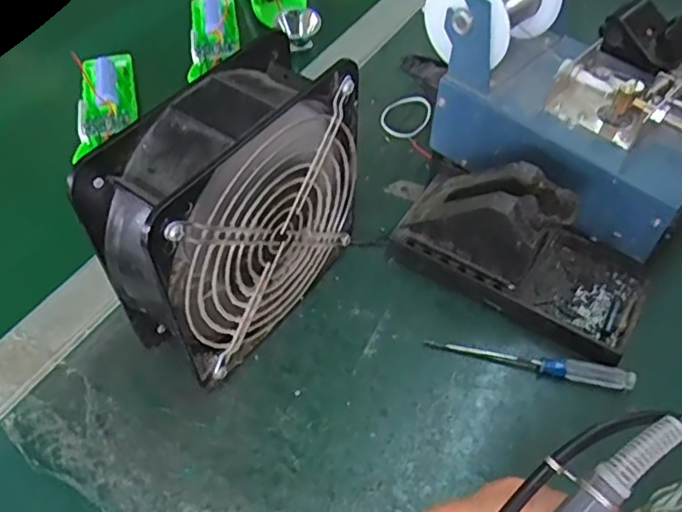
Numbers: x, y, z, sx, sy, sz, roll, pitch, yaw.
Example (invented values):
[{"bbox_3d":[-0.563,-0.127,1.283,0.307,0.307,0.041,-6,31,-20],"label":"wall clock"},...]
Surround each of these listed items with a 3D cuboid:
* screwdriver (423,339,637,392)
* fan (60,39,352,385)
[{"bbox_3d":[0.112,0.061,0.361,0.120,0.013,0.008,13,51,10],"label":"screwdriver"},{"bbox_3d":[-0.056,-0.019,0.336,0.061,0.151,0.151,28,55,21],"label":"fan"}]

